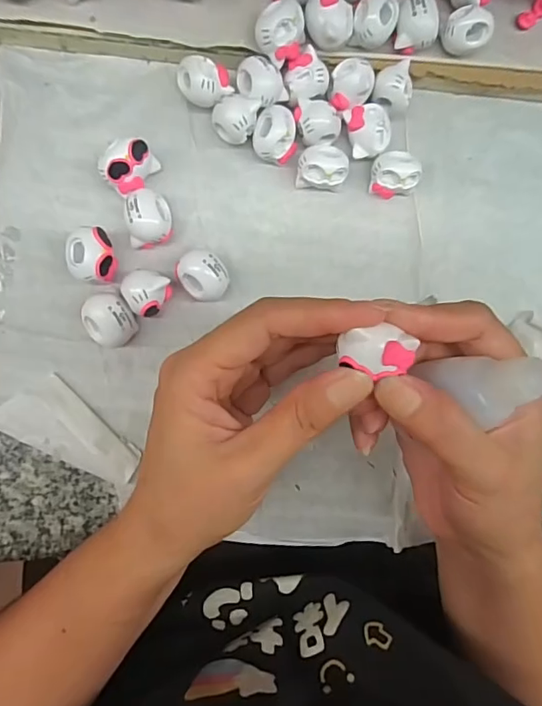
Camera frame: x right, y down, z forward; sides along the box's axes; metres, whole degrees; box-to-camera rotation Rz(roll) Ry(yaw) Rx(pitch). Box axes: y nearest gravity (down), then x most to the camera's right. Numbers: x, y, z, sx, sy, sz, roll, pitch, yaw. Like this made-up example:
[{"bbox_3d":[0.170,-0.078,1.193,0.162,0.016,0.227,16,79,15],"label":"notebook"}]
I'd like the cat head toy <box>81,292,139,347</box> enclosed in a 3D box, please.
[{"bbox_3d":[-0.075,-0.015,0.233,0.022,0.019,0.025,-35,95,-8],"label":"cat head toy"}]

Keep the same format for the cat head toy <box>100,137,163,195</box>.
[{"bbox_3d":[-0.066,-0.087,0.233,0.017,0.027,0.025,35,84,-7],"label":"cat head toy"}]

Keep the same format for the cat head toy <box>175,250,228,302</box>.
[{"bbox_3d":[-0.033,-0.037,0.241,0.025,0.019,0.022,21,86,-9],"label":"cat head toy"}]

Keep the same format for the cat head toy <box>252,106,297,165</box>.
[{"bbox_3d":[0.002,-0.107,0.247,0.022,0.018,0.024,0,89,-10],"label":"cat head toy"}]

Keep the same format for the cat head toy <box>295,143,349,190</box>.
[{"bbox_3d":[0.025,-0.093,0.252,0.024,0.018,0.018,-14,91,-10],"label":"cat head toy"}]

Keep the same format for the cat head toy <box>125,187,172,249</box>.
[{"bbox_3d":[-0.058,-0.063,0.237,0.020,0.021,0.024,-5,90,-10],"label":"cat head toy"}]

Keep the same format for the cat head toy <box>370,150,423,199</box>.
[{"bbox_3d":[0.064,-0.093,0.259,0.023,0.018,0.020,-19,92,-9],"label":"cat head toy"}]

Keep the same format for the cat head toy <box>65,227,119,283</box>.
[{"bbox_3d":[-0.083,-0.045,0.232,0.020,0.018,0.024,-9,90,-10],"label":"cat head toy"}]

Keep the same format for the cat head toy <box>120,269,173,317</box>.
[{"bbox_3d":[-0.059,-0.028,0.234,0.020,0.025,0.020,0,89,-10],"label":"cat head toy"}]

